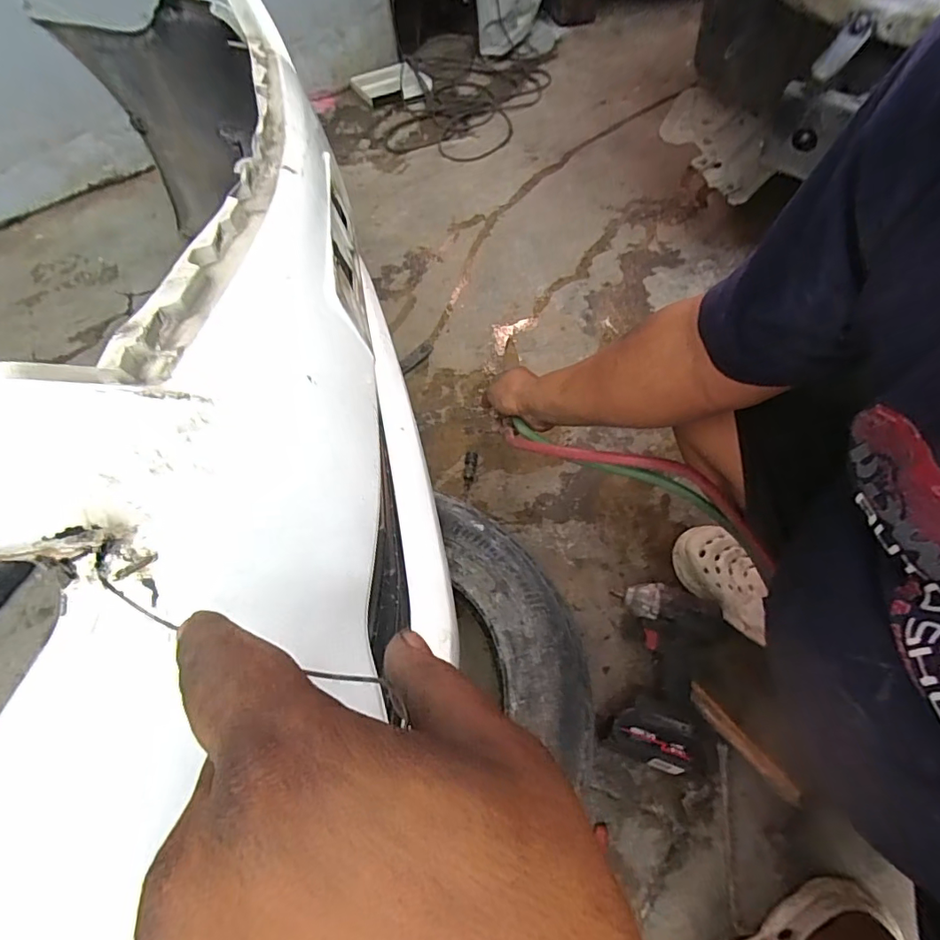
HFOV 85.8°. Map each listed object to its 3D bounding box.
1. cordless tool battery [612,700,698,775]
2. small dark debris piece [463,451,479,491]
[{"bbox_3d":[0.229,0.337,0.640,0.101,0.078,0.066,18,64,15],"label":"cordless tool battery"},{"bbox_3d":[0.000,0.000,0.908,0.021,0.017,0.079,5,61,8],"label":"small dark debris piece"}]

